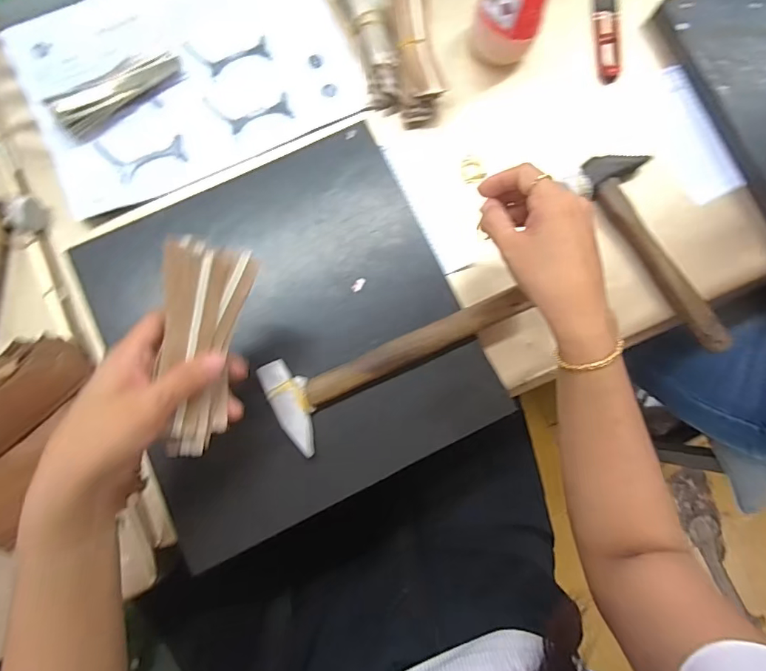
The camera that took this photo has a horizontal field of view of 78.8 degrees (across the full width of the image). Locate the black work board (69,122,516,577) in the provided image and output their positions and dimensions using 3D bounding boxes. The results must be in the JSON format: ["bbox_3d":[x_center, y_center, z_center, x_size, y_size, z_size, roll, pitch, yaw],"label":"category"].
[{"bbox_3d":[-0.083,-0.005,0.414,0.296,0.026,0.306,-24,85,-6],"label":"black work board"}]

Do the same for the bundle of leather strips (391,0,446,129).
[{"bbox_3d":[0.031,-0.279,0.459,0.035,0.038,0.131,-6,82,-3],"label":"bundle of leather strips"}]

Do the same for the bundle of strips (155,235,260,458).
[{"bbox_3d":[-0.121,0.011,0.312,0.055,0.022,0.143,8,100,-2],"label":"bundle of strips"}]

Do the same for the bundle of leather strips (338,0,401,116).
[{"bbox_3d":[-0.015,-0.303,0.464,0.038,0.029,0.155,-11,82,-4],"label":"bundle of leather strips"}]

